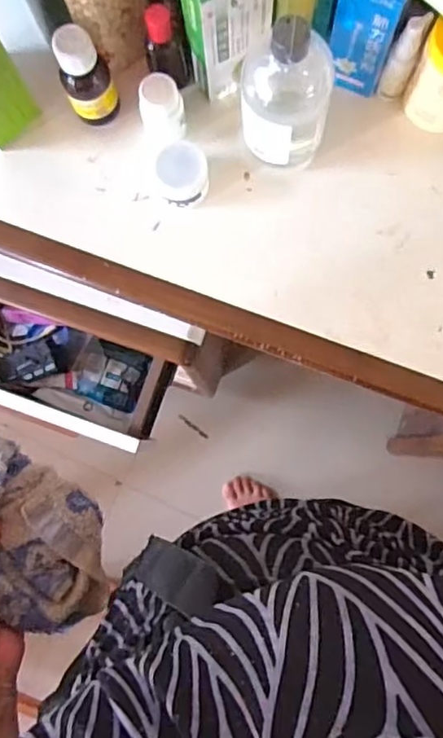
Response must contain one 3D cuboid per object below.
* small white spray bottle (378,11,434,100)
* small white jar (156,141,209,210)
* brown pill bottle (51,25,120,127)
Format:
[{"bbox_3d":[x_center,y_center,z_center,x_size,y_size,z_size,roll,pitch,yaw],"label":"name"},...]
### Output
[{"bbox_3d":[0.172,-0.293,0.550,0.025,0.091,0.022,20,83,2],"label":"small white spray bottle"},{"bbox_3d":[-0.038,-0.192,0.574,0.051,0.038,0.056,3,82,0],"label":"small white jar"},{"bbox_3d":[-0.127,-0.275,0.554,0.045,0.105,0.036,-19,83,-3],"label":"brown pill bottle"}]

